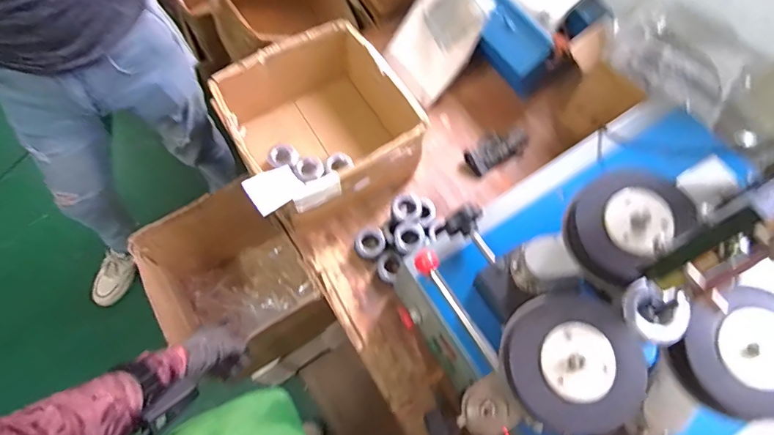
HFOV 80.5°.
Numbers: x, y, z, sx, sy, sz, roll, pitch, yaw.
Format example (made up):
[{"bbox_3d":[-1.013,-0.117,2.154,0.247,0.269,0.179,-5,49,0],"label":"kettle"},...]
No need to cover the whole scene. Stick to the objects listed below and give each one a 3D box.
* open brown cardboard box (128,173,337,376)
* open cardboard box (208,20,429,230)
[{"bbox_3d":[-0.345,0.166,1.065,0.290,0.318,0.313,-30,70,-14],"label":"open brown cardboard box"},{"bbox_3d":[-0.131,-0.186,0.966,0.348,0.196,0.337,-34,71,-15],"label":"open cardboard box"}]

